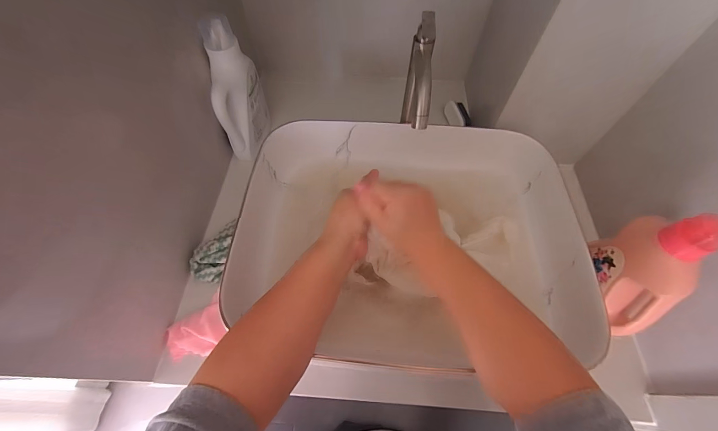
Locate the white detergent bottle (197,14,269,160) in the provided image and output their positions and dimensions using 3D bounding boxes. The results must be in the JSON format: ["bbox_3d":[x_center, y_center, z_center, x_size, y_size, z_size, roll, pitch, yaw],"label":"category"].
[{"bbox_3d":[-0.229,-0.227,0.580,0.068,0.228,0.115,-7,60,-4],"label":"white detergent bottle"}]

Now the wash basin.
[{"bbox_3d":[0.075,0.025,0.513,0.502,0.131,0.372,6,60,3],"label":"wash basin"}]

